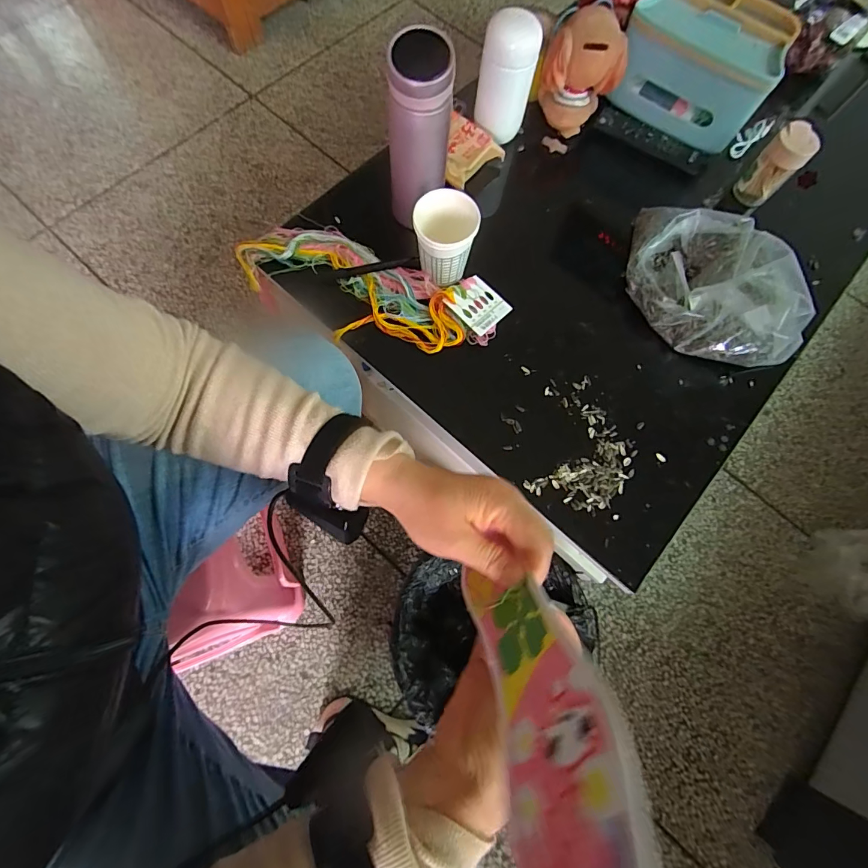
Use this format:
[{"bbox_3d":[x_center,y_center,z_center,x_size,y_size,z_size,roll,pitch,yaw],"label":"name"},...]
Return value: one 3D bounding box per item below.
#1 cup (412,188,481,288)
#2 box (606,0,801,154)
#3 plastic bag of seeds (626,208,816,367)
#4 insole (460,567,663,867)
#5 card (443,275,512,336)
[{"bbox_3d":[0.012,-0.222,0.482,0.069,0.087,0.064,1,74,-2],"label":"cup"},{"bbox_3d":[0.360,-0.510,0.566,0.193,0.093,0.145,32,75,7],"label":"box"},{"bbox_3d":[0.345,-0.194,0.498,0.198,0.093,0.192,15,74,2],"label":"plastic bag of seeds"},{"bbox_3d":[0.053,0.139,0.211,0.016,0.221,0.077,32,109,-11],"label":"insole"},{"bbox_3d":[0.055,-0.158,0.507,0.063,0.004,0.060,42,71,-1],"label":"card"}]

